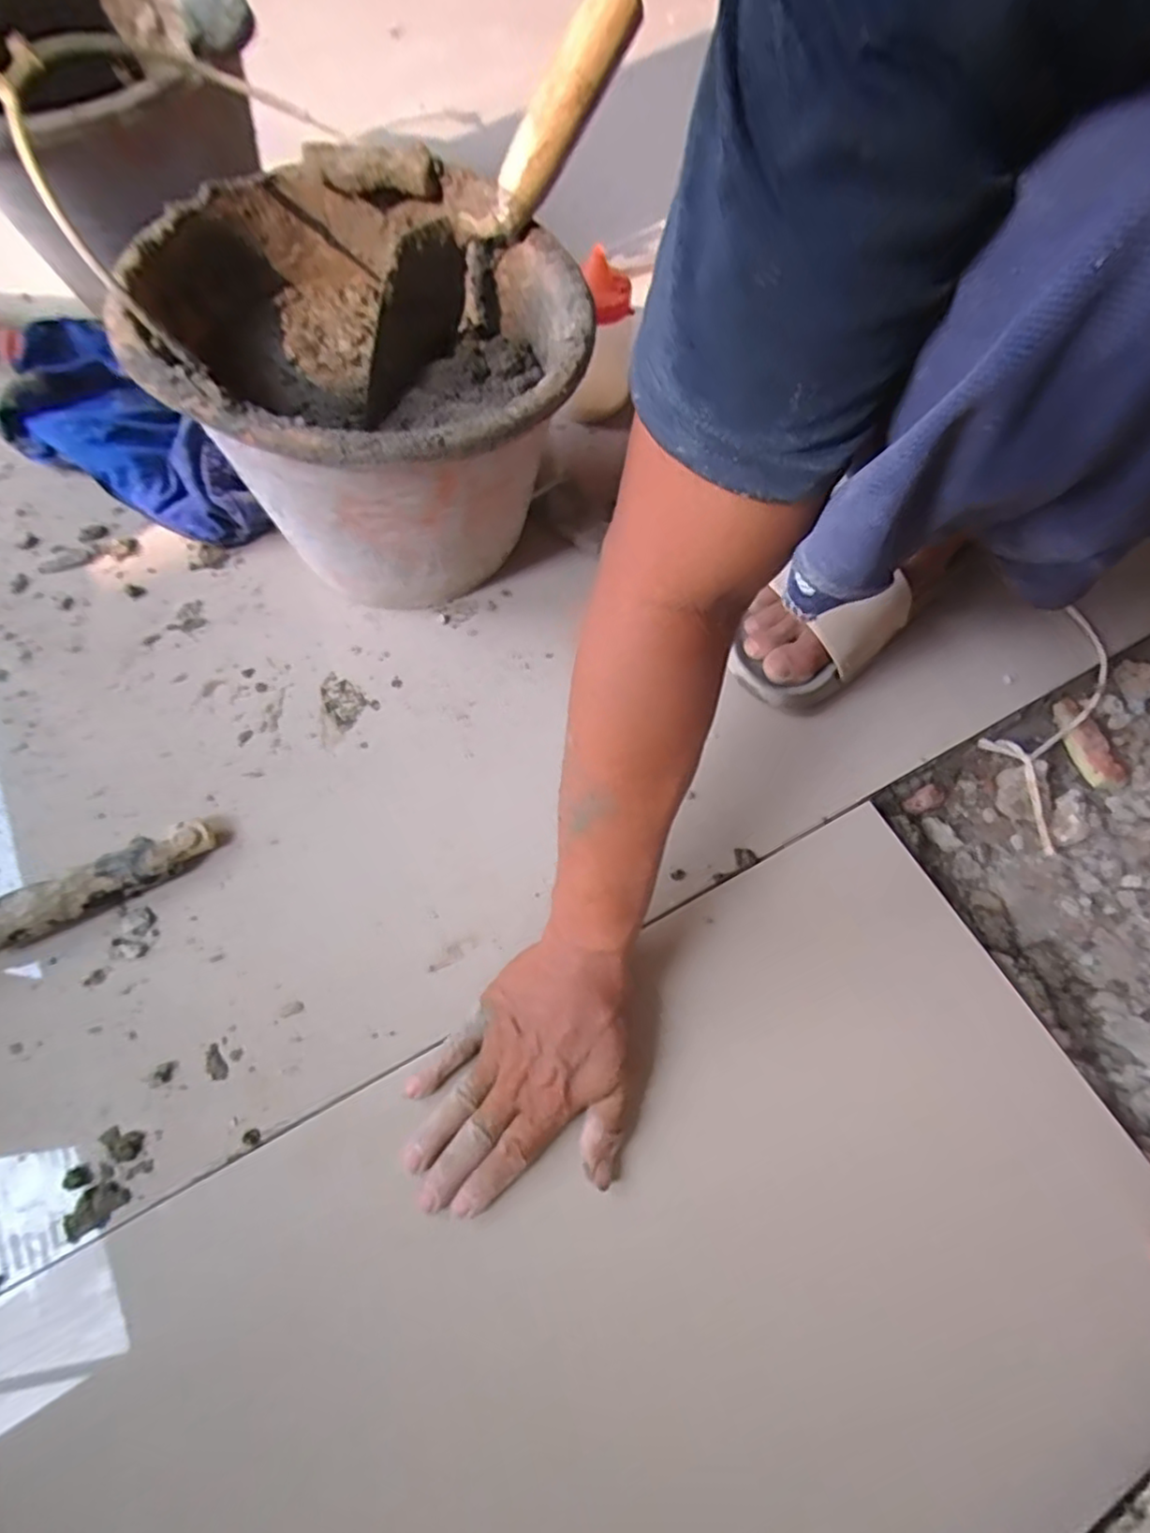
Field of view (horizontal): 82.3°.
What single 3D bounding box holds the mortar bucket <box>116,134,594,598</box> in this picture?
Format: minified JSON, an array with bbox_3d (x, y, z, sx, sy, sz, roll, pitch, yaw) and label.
[{"bbox_3d":[-0.137,-0.246,0.469,0.237,0.211,0.279,-37,72,-16],"label":"mortar bucket"}]

